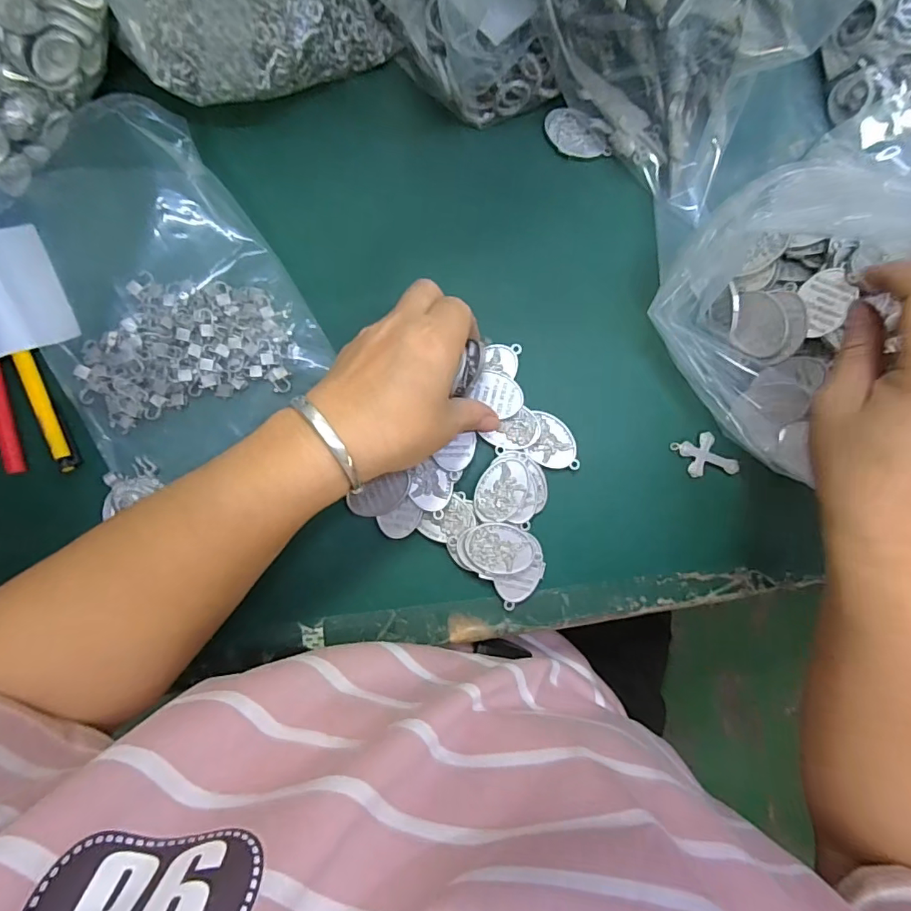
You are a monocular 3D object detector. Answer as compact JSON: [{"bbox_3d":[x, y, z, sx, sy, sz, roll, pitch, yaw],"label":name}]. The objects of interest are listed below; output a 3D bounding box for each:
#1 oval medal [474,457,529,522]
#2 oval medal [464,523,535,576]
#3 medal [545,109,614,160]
[{"bbox_3d":[0.028,0.021,0.302,0.029,0.004,0.038,25,88,-6],"label":"oval medal"},{"bbox_3d":[0.027,0.056,0.299,0.040,0.004,0.029,7,89,-8],"label":"oval medal"},{"bbox_3d":[0.080,-0.209,0.325,0.044,0.004,0.024,16,115,-1],"label":"medal"}]

